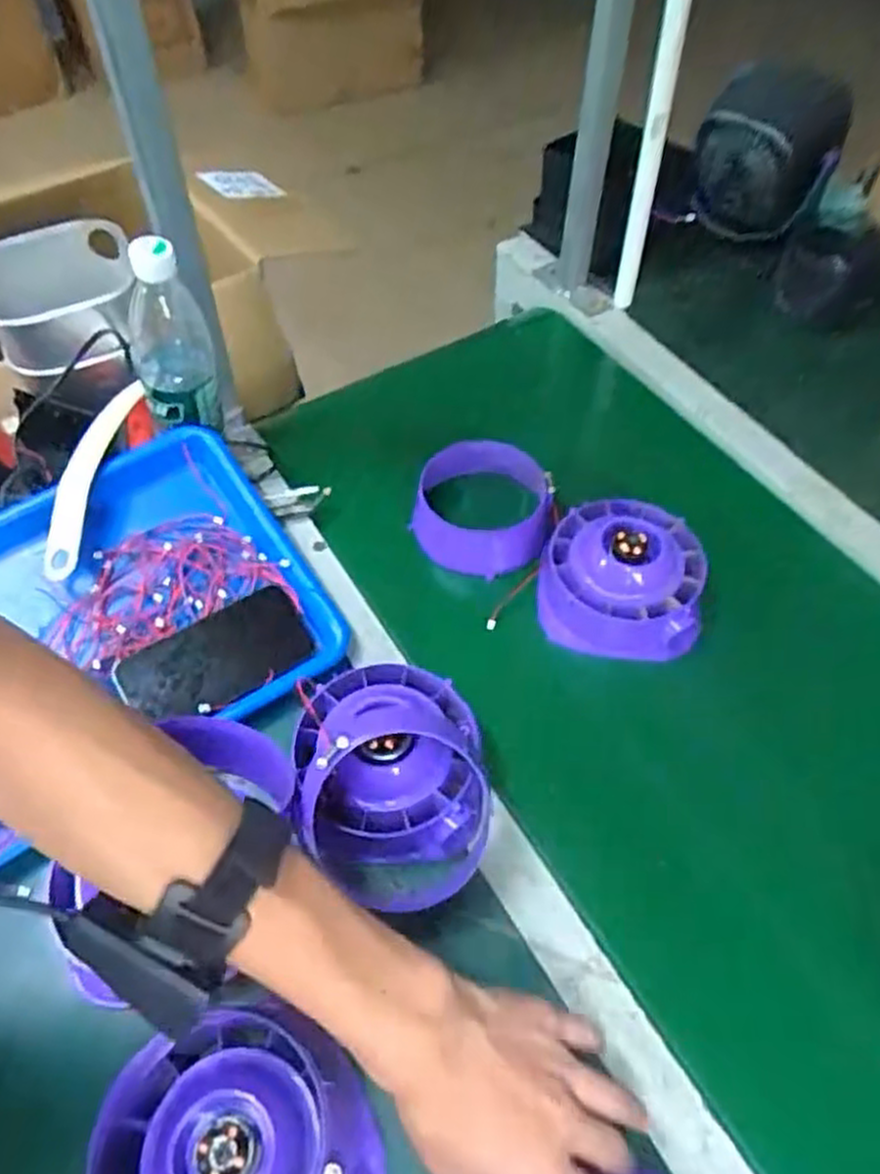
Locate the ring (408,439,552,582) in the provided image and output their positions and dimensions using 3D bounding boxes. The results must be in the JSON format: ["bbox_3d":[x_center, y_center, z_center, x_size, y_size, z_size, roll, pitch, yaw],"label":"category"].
[{"bbox_3d":[0.039,-0.075,0.721,0.128,0.057,0.117,0,54,1],"label":"ring"}]

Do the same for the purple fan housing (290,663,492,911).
[{"bbox_3d":[-0.034,0.131,0.540,0.128,0.074,0.157,-5,54,-3],"label":"purple fan housing"}]

